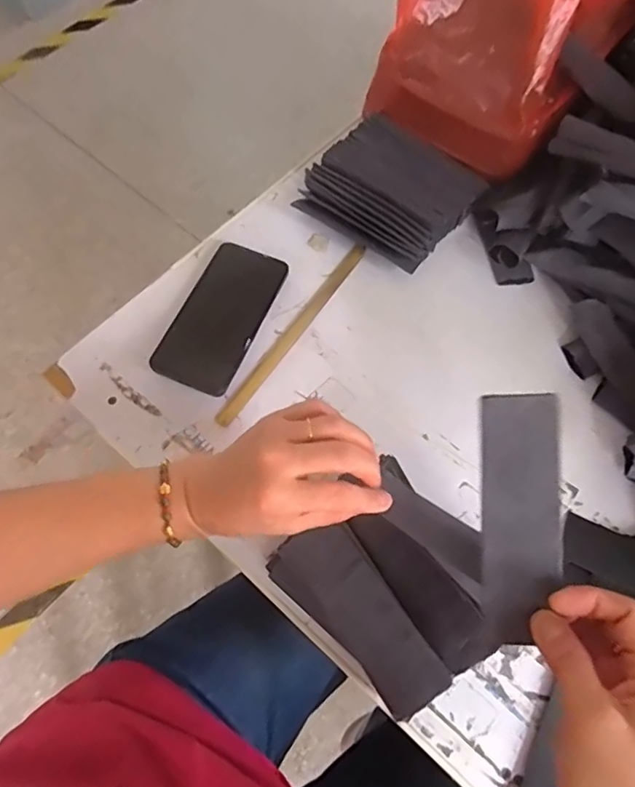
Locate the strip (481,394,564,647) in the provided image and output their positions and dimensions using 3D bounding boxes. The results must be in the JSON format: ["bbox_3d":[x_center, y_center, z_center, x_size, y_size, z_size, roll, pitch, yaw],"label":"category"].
[{"bbox_3d":[0.121,0.075,0.336,0.044,0.009,0.146,-1,92,11],"label":"strip"}]

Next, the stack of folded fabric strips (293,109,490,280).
[{"bbox_3d":[0.077,-0.217,0.612,0.157,0.049,0.133,37,70,13],"label":"stack of folded fabric strips"}]

